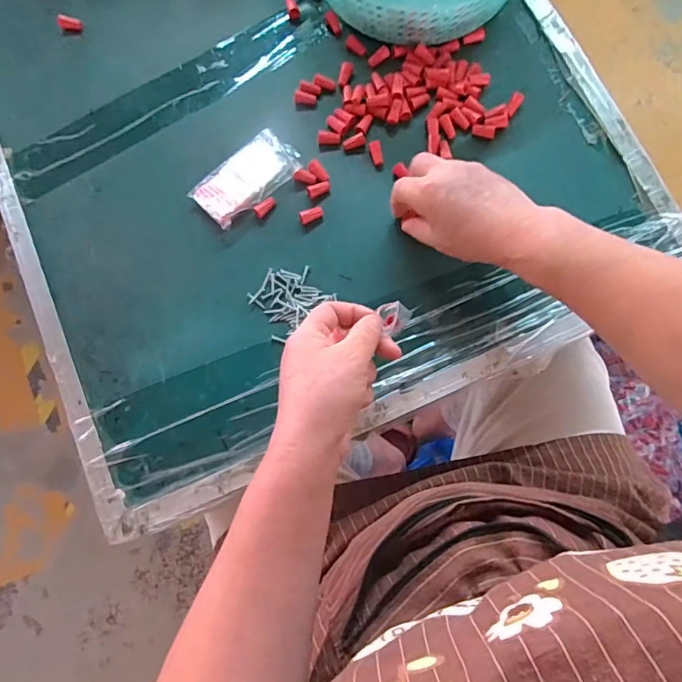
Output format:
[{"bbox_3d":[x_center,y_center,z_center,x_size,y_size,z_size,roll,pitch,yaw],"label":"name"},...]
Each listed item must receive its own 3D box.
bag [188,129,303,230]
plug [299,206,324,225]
[{"bbox_3d":[-0.094,-0.162,0.487,0.103,0.008,0.061,-41,81,-7],"label":"bag"},{"bbox_3d":[-0.028,-0.123,0.477,0.024,0.008,0.012,-28,80,-5],"label":"plug"}]

